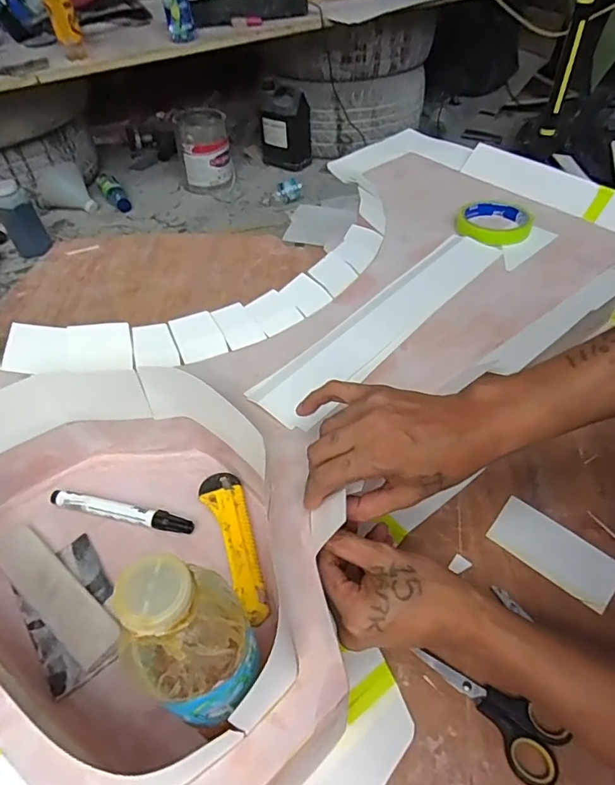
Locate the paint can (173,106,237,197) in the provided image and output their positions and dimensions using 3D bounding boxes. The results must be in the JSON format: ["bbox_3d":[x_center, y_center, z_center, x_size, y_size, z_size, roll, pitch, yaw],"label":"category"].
[{"bbox_3d":[-0.332,-0.781,1.600,0.168,0.214,0.178,-2,47,2],"label":"paint can"}]

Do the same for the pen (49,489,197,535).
[{"bbox_3d":[-0.174,0.110,0.462,0.143,0.010,0.016,9,48,12],"label":"pen"}]

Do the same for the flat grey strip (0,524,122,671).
[{"bbox_3d":[-0.215,0.164,0.418,0.149,0.015,0.038,30,55,27],"label":"flat grey strip"}]

